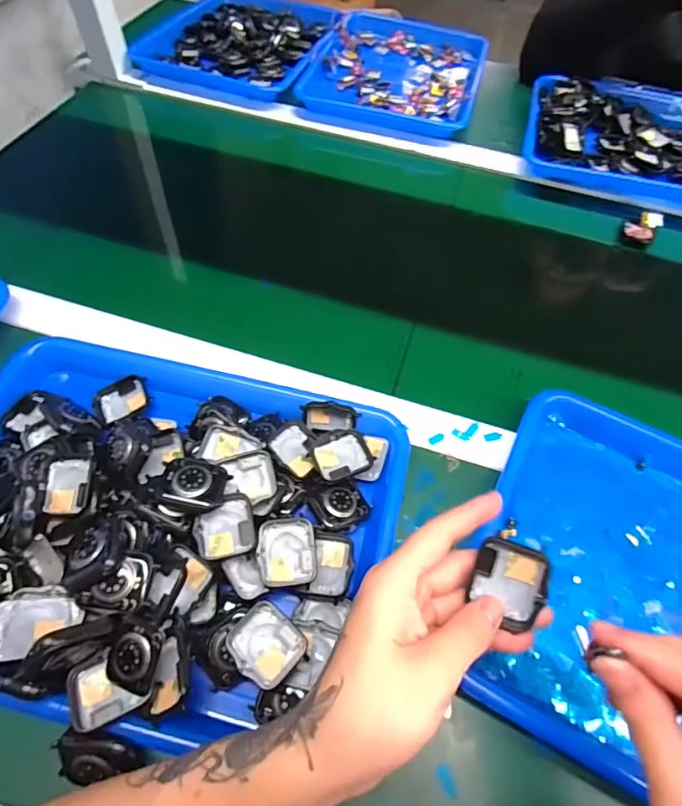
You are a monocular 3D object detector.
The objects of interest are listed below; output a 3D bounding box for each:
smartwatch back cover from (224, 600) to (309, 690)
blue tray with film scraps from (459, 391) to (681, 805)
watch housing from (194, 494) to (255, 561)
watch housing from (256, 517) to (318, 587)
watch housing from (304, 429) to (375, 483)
[{"bbox_3d":[-0.046,0.149,0.297,0.043,0.009,0.036,36,63,19],"label":"smartwatch back cover"},{"bbox_3d":[0.265,0.147,0.342,0.329,0.038,0.265,25,60,13],"label":"blue tray with film scraps"},{"bbox_3d":[-0.078,0.082,0.320,0.037,0.016,0.039,-11,59,-9],"label":"watch housing"},{"bbox_3d":[-0.036,0.099,0.321,0.038,0.009,0.043,-2,67,-13],"label":"watch housing"},{"bbox_3d":[-0.002,0.038,0.372,0.043,0.006,0.040,-16,60,-12],"label":"watch housing"}]

